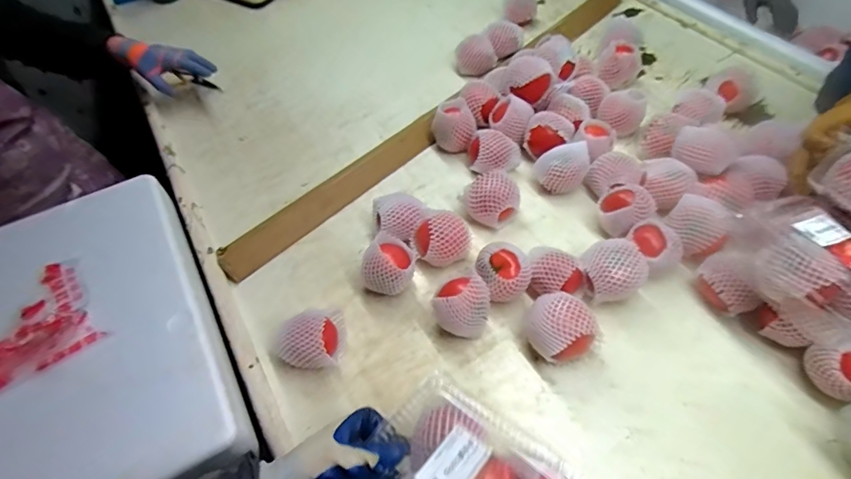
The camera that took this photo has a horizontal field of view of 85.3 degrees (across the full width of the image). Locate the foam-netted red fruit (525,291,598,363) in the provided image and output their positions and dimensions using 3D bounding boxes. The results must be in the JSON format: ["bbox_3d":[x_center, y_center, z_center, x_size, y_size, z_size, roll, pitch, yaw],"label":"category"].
[{"bbox_3d":[0.178,0.121,0.617,0.085,0.067,0.090,-2,54,2],"label":"foam-netted red fruit"}]

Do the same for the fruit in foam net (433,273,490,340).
[{"bbox_3d":[0.050,0.094,0.634,0.075,0.081,0.069,-2,54,2],"label":"fruit in foam net"}]

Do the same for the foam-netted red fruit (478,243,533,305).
[{"bbox_3d":[0.114,0.046,0.671,0.073,0.073,0.075,-24,56,-14],"label":"foam-netted red fruit"}]

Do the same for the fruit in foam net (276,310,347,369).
[{"bbox_3d":[-0.161,0.133,0.624,0.094,0.067,0.078,-2,54,3],"label":"fruit in foam net"}]

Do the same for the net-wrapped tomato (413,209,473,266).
[{"bbox_3d":[0.020,-0.003,0.707,0.083,0.080,0.079,-2,54,2],"label":"net-wrapped tomato"}]

